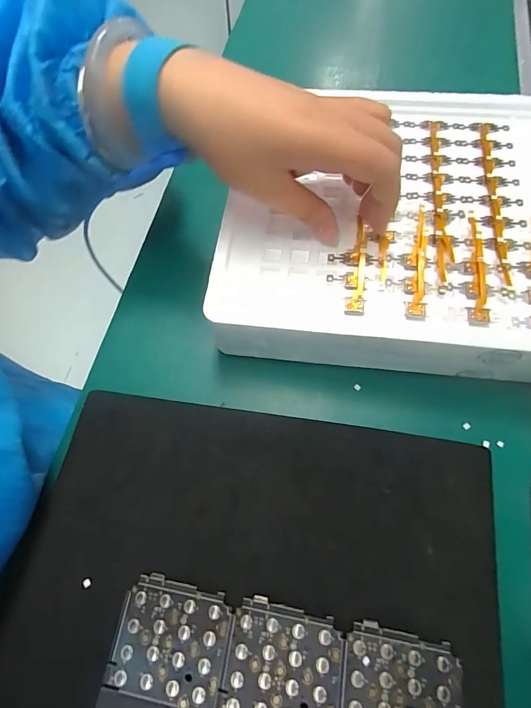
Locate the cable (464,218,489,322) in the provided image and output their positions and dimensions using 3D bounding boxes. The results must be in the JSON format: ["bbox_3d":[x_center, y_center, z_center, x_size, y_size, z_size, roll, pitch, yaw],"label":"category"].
[{"bbox_3d":[0.125,-0.051,0.219,0.012,0.004,0.070,9,68,6],"label":"cable"}]

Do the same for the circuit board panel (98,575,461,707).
[{"bbox_3d":[0.005,0.164,0.171,0.162,0.006,0.078,9,68,6],"label":"circuit board panel"}]

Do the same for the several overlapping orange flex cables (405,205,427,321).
[{"bbox_3d":[0.091,-0.056,0.223,0.011,0.004,0.076,5,73,8],"label":"several overlapping orange flex cables"}]

